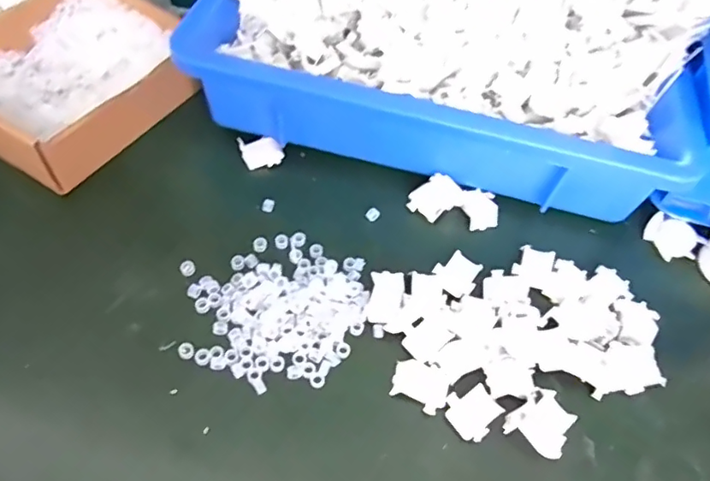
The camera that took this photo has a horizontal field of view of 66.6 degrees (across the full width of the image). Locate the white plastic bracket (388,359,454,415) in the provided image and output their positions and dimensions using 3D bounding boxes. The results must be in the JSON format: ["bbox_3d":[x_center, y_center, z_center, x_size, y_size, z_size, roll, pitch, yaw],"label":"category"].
[{"bbox_3d":[0.041,0.090,0.337,0.035,0.004,0.029,20,56,11],"label":"white plastic bracket"}]

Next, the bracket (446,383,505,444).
[{"bbox_3d":[0.072,0.102,0.327,0.030,0.004,0.029,-32,62,-22],"label":"bracket"}]

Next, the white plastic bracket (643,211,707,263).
[{"bbox_3d":[0.246,-0.002,0.420,0.027,0.014,0.040,-29,61,-21],"label":"white plastic bracket"}]

